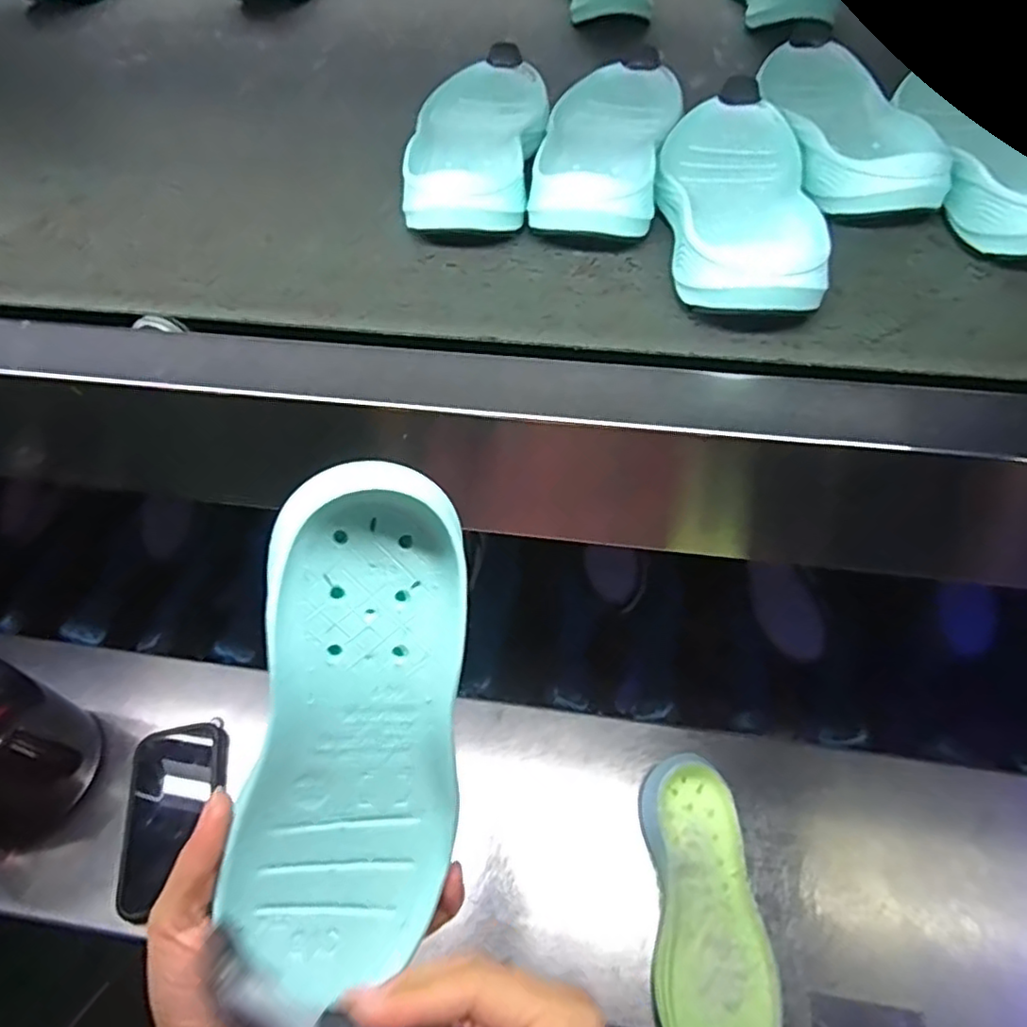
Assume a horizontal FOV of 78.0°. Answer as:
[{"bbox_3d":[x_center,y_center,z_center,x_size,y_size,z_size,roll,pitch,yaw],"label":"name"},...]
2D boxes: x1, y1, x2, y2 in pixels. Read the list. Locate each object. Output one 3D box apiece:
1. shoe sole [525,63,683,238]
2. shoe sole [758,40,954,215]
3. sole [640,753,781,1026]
[{"bbox_3d":[0.056,-0.245,0.410,0.093,0.040,0.217,9,55,8],"label":"shoe sole"},{"bbox_3d":[0.217,-0.256,0.409,0.084,0.036,0.209,-2,53,0],"label":"shoe sole"},{"bbox_3d":[0.157,0.319,0.511,0.087,0.057,0.219,1,53,2],"label":"sole"}]

